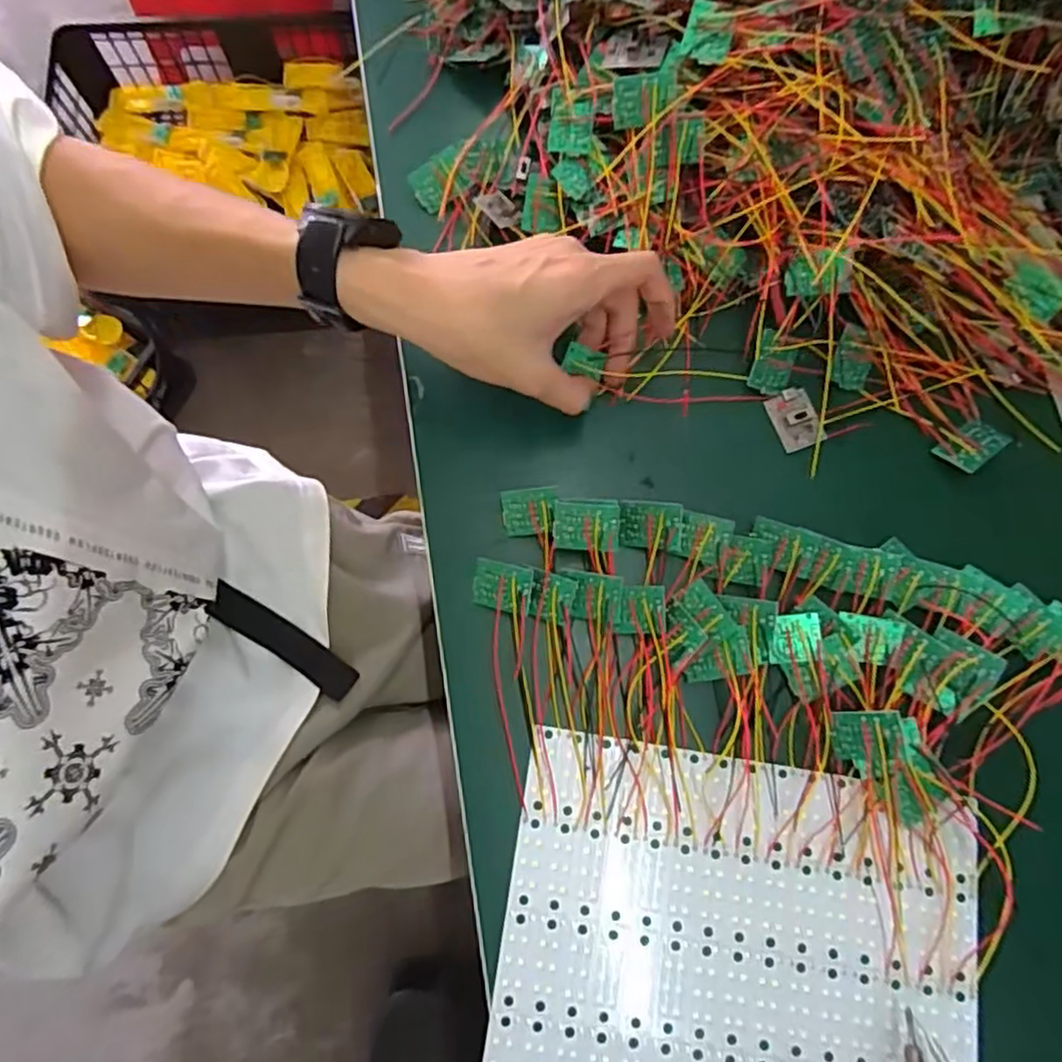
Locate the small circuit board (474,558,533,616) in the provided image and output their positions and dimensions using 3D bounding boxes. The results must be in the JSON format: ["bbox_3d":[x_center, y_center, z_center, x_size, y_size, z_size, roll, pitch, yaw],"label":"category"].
[{"bbox_3d":[-0.016,0.031,0.382,0.034,0.005,0.026,12,95,22],"label":"small circuit board"}]

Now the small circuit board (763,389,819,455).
[{"bbox_3d":[0.161,-0.067,0.416,0.026,0.009,0.037,-17,78,-4],"label":"small circuit board"}]

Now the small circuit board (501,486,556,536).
[{"bbox_3d":[-0.001,-0.011,0.393,0.034,0.007,0.027,-5,95,22],"label":"small circuit board"}]

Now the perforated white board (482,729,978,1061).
[{"bbox_3d":[0.100,0.232,0.341,0.231,0.009,0.221,9,77,2],"label":"perforated white board"}]

